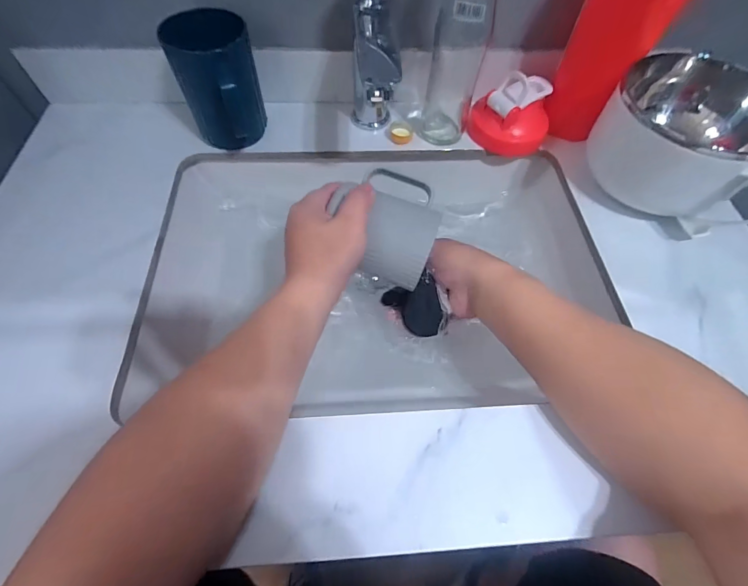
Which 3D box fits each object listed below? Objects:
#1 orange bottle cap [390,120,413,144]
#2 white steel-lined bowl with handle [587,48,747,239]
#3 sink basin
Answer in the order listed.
[{"bbox_3d":[0.034,-0.194,0.444,0.027,0.013,0.026,2,60,-1],"label":"orange bottle cap"},{"bbox_3d":[0.301,-0.138,0.369,0.151,0.108,0.125,27,63,13],"label":"white steel-lined bowl with handle"},{"bbox_3d":[0.004,-0.023,0.418,0.463,0.113,0.291,-3,60,-3],"label":"sink basin"}]

